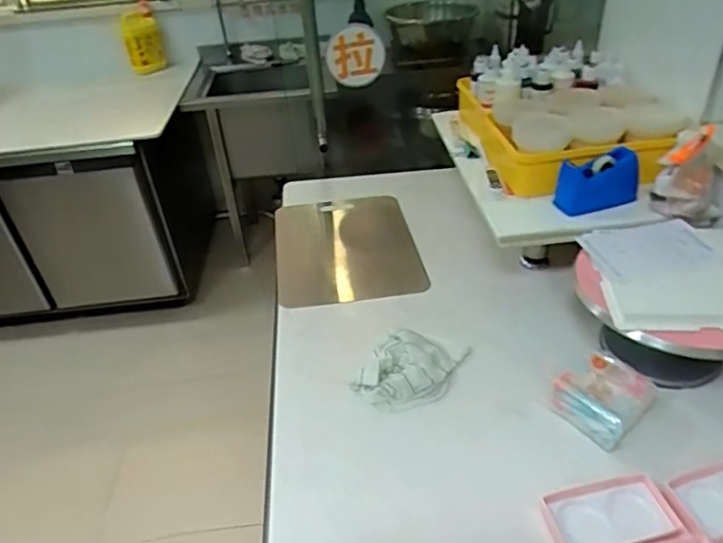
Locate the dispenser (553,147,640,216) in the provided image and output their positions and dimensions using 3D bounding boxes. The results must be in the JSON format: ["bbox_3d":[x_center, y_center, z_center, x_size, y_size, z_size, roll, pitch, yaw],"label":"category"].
[{"bbox_3d":[0.410,-0.157,0.985,0.147,0.085,0.060,-16,38,-15],"label":"dispenser"}]

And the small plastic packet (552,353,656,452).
[{"bbox_3d":[0.349,0.186,0.813,0.127,0.064,0.104,-25,41,-25],"label":"small plastic packet"}]

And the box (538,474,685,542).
[{"bbox_3d":[0.300,0.298,0.681,0.146,0.021,0.081,-9,36,-5],"label":"box"}]

